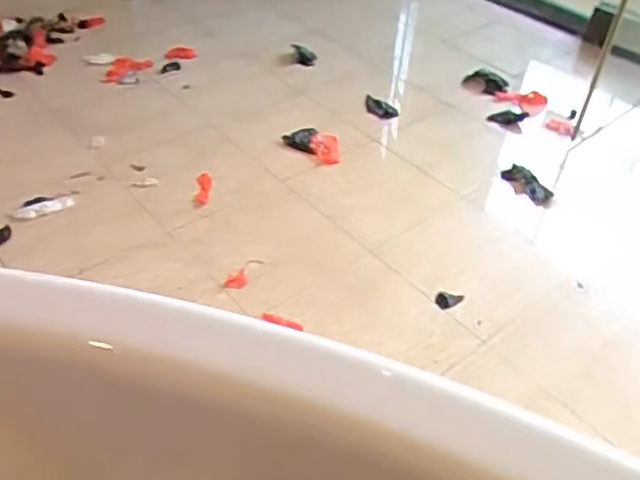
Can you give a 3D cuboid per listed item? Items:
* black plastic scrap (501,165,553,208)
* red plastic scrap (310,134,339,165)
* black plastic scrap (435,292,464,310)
[{"bbox_3d":[0.490,-0.126,1.452,0.134,0.052,0.044,43,54,18],"label":"black plastic scrap"},{"bbox_3d":[0.012,-0.225,1.506,0.069,0.039,0.097,-1,43,-4],"label":"red plastic scrap"},{"bbox_3d":[0.249,0.112,1.152,0.062,0.025,0.030,-8,44,-12],"label":"black plastic scrap"}]

